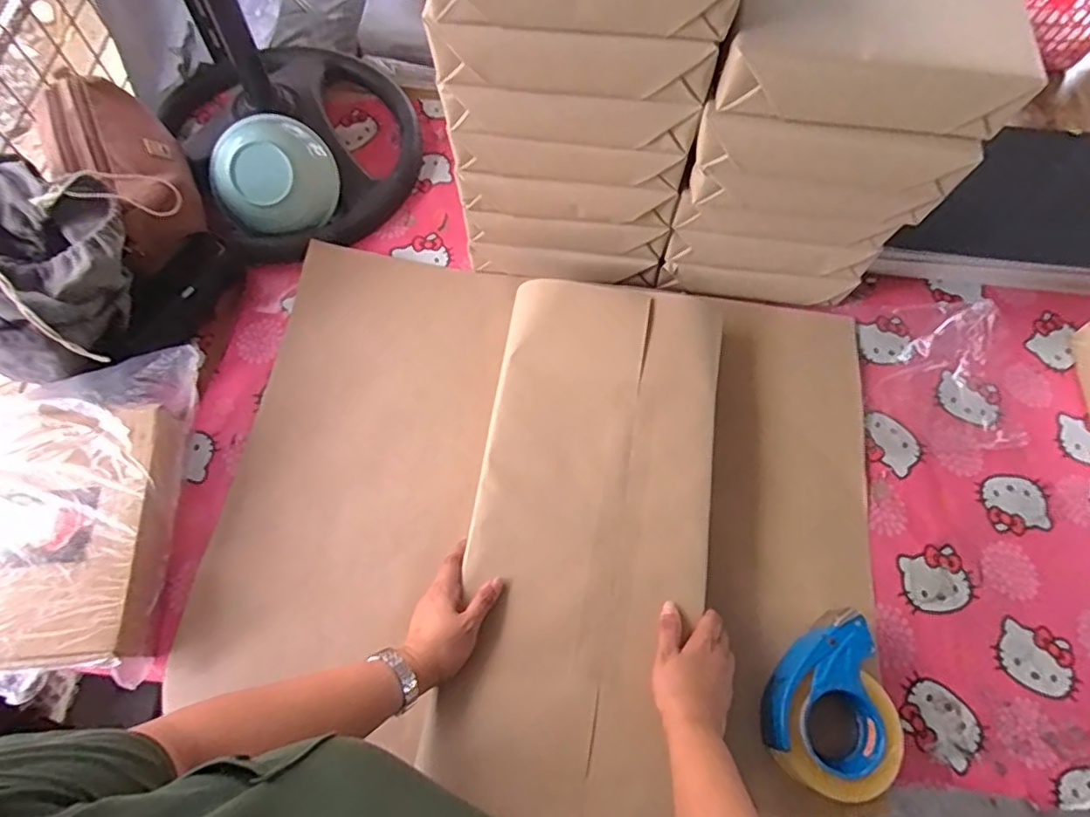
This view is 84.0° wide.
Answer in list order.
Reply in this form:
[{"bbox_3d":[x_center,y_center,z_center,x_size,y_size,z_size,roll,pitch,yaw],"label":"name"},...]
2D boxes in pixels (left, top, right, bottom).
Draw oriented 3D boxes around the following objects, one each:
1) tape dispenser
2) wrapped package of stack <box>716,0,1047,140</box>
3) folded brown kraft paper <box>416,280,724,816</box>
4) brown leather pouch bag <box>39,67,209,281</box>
[{"bbox_3d":[0.303,0.310,0.630,0.123,0.055,0.168,40,71,15],"label":"tape dispenser"},{"bbox_3d":[0.316,-0.439,0.587,0.255,0.089,0.340,8,69,4],"label":"wrapped package of stack"},{"bbox_3d":[0.047,0.123,0.656,0.259,0.048,0.582,9,65,4],"label":"folded brown kraft paper"},{"bbox_3d":[-0.536,-0.303,0.776,0.132,0.124,0.236,-33,71,-14],"label":"brown leather pouch bag"}]

